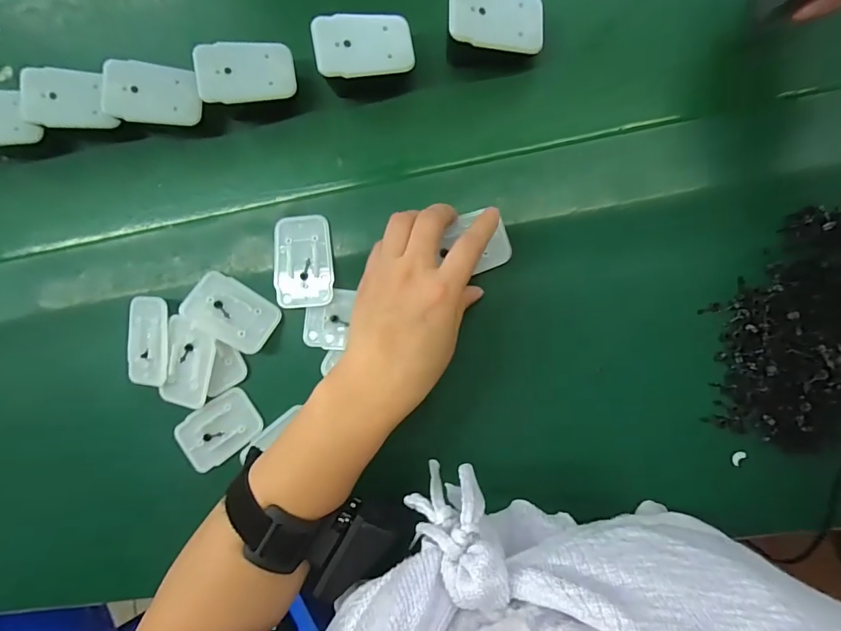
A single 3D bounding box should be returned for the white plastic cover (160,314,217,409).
[{"bbox_3d":[-0.181,0.038,0.338,0.038,0.011,0.066,16,92,6],"label":"white plastic cover"}]

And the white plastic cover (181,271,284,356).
[{"bbox_3d":[-0.147,-0.003,0.331,0.068,0.010,0.043,29,93,6],"label":"white plastic cover"}]

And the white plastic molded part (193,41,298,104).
[{"bbox_3d":[-0.125,-0.176,0.311,0.067,0.004,0.041,-10,93,-14],"label":"white plastic molded part"}]

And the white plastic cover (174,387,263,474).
[{"bbox_3d":[-0.161,0.092,0.343,0.069,0.005,0.044,-36,86,5],"label":"white plastic cover"}]

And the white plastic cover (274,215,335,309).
[{"bbox_3d":[-0.090,-0.041,0.329,0.044,0.005,0.069,-3,90,6],"label":"white plastic cover"}]

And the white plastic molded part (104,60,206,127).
[{"bbox_3d":[-0.200,-0.165,0.322,0.065,0.009,0.043,1,91,-18],"label":"white plastic molded part"}]

